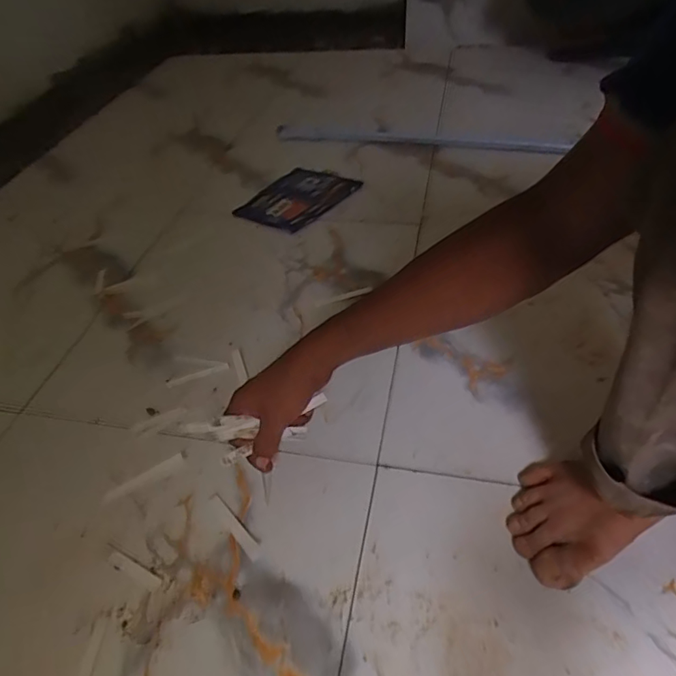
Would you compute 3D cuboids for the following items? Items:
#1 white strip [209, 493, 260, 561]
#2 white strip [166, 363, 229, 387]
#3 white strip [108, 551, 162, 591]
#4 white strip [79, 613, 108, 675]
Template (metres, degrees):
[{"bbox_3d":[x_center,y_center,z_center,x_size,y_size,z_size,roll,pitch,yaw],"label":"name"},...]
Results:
[{"bbox_3d":[-0.116,0.208,0.558,0.017,0.004,0.092,-35,53,-25],"label":"white strip"},{"bbox_3d":[-0.199,0.052,0.707,0.088,0.006,0.011,-17,47,-10],"label":"white strip"},{"bbox_3d":[-0.217,0.246,0.530,0.068,0.004,0.013,17,51,21],"label":"white strip"},{"bbox_3d":[-0.236,0.314,0.466,0.012,0.004,0.099,-3,46,4],"label":"white strip"}]

